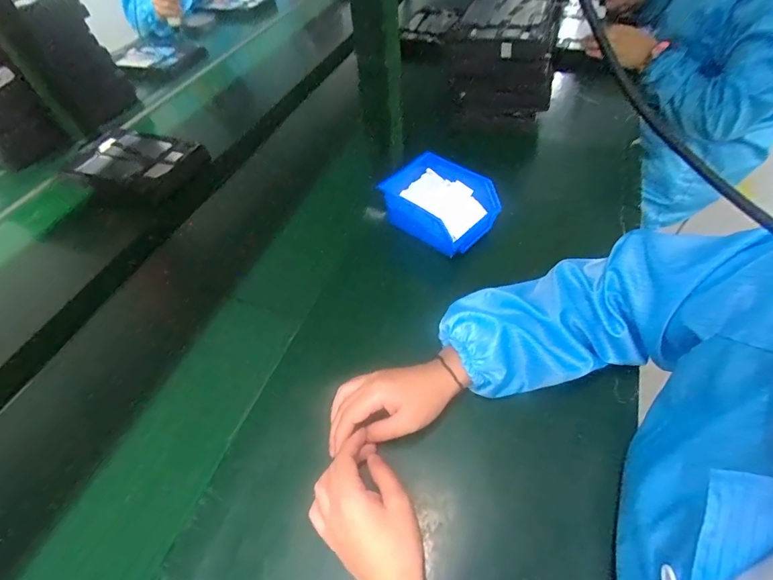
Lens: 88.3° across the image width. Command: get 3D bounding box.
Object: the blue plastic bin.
[{"bbox_3d":[0.076,-0.122,0.591,0.153,0.076,0.109,36,63,26],"label":"blue plastic bin"}]

